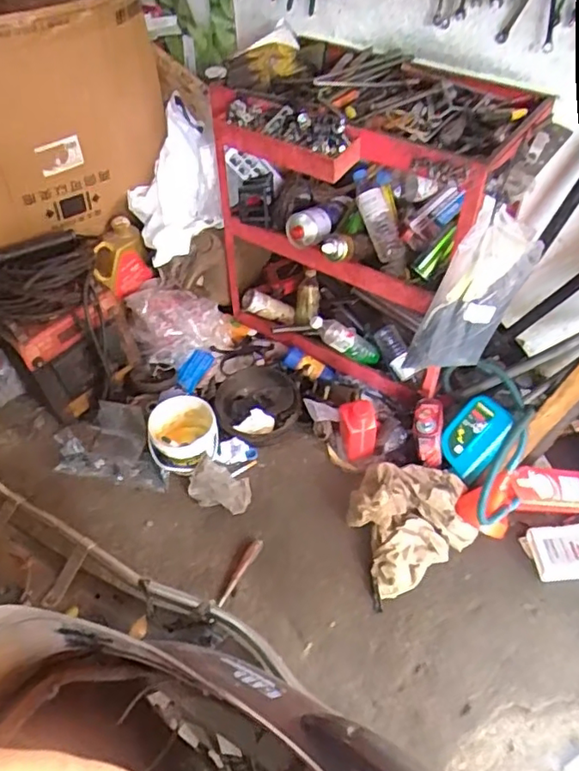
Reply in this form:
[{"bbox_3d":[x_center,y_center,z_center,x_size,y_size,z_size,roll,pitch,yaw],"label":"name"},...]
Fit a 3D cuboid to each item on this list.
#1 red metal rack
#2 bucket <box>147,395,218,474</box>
[{"bbox_3d":[0.159,-0.391,1.497,0.671,0.685,0.462,30,57,25],"label":"red metal rack"},{"bbox_3d":[-0.277,0.124,1.530,0.173,0.128,0.162,-1,49,1],"label":"bucket"}]

